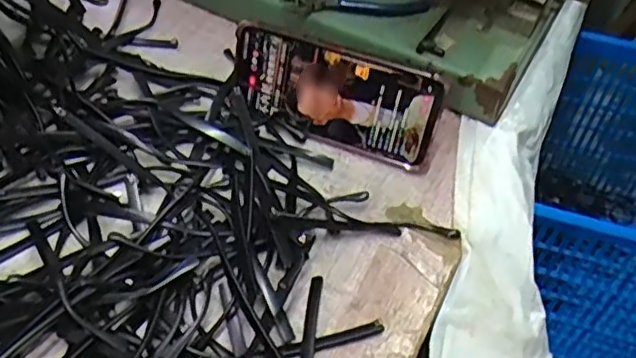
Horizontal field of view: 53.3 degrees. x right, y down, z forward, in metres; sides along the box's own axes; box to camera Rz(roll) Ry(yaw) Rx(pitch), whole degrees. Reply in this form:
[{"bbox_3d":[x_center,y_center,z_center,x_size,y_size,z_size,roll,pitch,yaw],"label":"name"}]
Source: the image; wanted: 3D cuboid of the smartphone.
[{"bbox_3d":[0.012,-0.063,0.479,0.158,0.079,0.006,19,35,10],"label":"smartphone"}]

